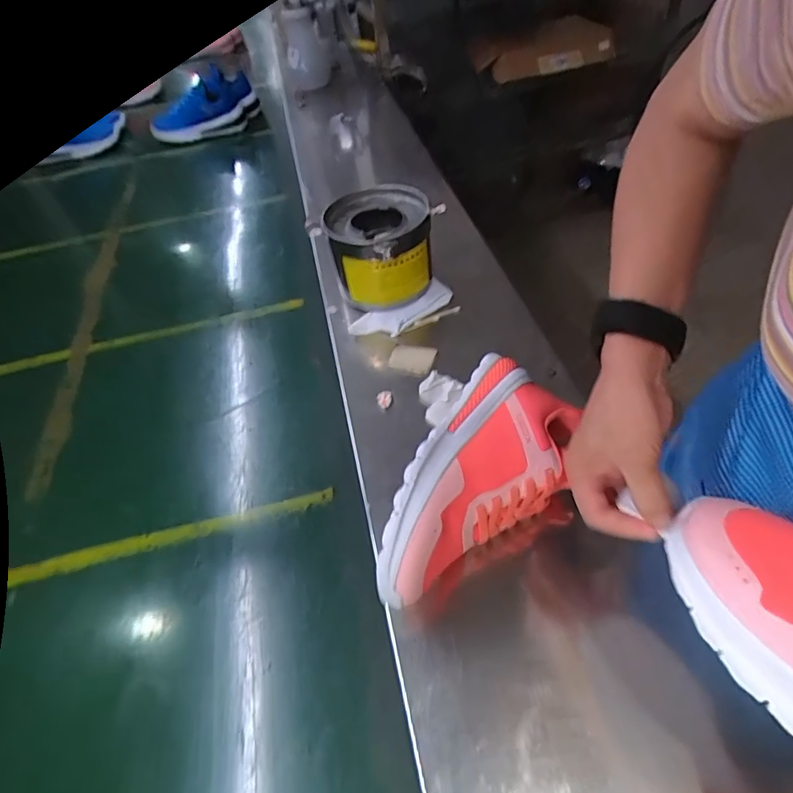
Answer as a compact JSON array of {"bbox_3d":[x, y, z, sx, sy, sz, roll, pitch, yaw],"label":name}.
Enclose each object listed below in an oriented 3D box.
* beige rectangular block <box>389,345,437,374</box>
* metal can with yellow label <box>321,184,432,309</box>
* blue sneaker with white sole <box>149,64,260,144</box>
[{"bbox_3d":[0.021,-0.050,0.613,0.057,0.005,0.043,10,56,15],"label":"beige rectangular block"},{"bbox_3d":[-0.022,-0.203,0.671,0.135,0.118,0.141,-4,53,5],"label":"metal can with yellow label"},{"bbox_3d":[-0.484,-0.724,1.223,0.279,0.122,0.097,-27,53,-15],"label":"blue sneaker with white sole"}]

